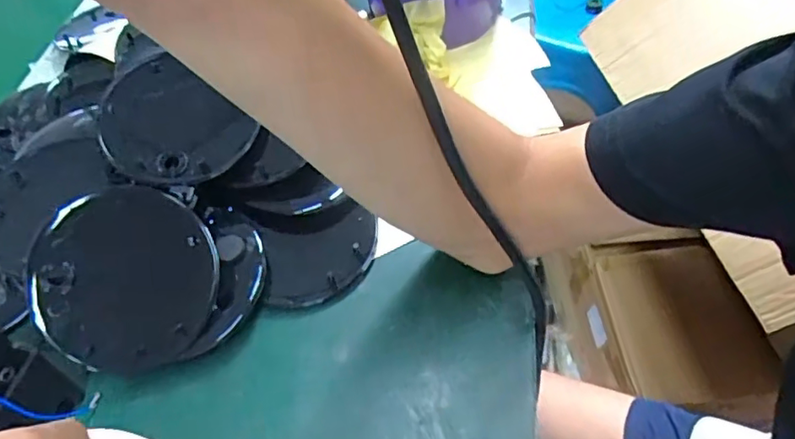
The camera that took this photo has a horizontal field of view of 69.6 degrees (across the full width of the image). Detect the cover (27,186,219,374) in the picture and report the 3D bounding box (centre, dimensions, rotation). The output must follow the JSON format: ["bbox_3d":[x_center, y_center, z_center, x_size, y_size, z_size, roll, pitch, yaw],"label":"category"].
[{"bbox_3d":[-0.155,0.034,0.326,0.096,0.010,0.098,0,88,-13],"label":"cover"}]

